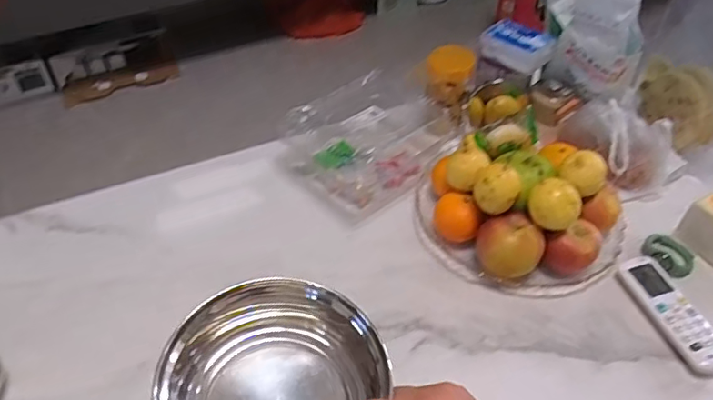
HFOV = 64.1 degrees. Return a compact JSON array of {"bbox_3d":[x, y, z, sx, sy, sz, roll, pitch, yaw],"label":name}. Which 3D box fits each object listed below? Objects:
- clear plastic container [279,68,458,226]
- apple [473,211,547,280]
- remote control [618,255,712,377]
[{"bbox_3d":[0.022,-0.087,0.773,0.209,0.092,0.157,-35,55,-29],"label":"clear plastic container"},{"bbox_3d":[0.172,0.059,0.645,0.059,0.071,0.065,-35,55,-29],"label":"apple"},{"bbox_3d":[0.343,0.121,0.616,0.047,0.024,0.139,-14,47,-13],"label":"remote control"}]

